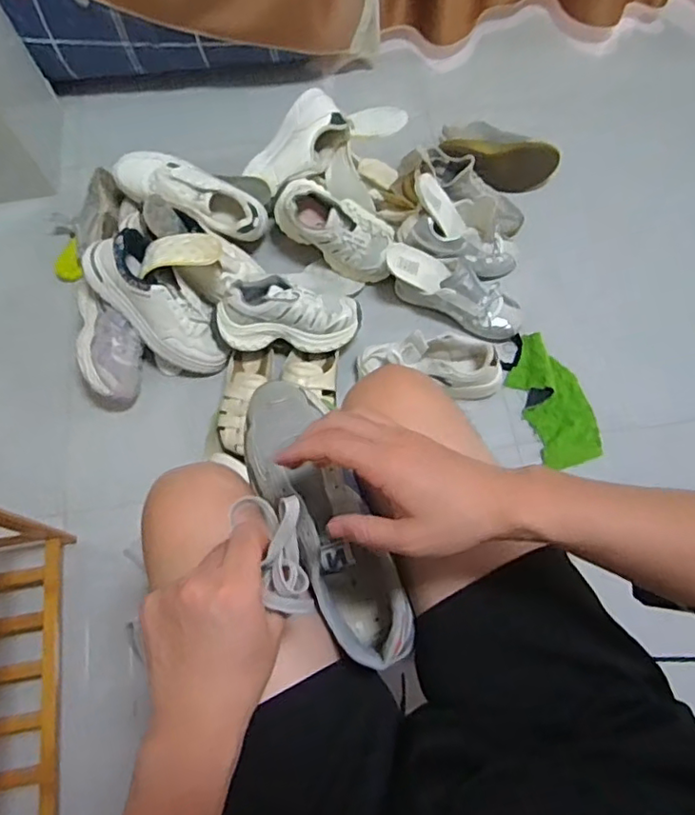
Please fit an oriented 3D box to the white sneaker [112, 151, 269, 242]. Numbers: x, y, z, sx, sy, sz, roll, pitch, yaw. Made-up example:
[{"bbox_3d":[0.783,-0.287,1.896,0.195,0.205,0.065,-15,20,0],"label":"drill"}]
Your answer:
[{"bbox_3d":[-0.299,-0.404,1.118,0.295,0.092,0.103,23,70,-2],"label":"white sneaker"}]

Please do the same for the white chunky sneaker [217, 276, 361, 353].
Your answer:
[{"bbox_3d":[-0.105,-0.167,1.055,0.245,0.099,0.112,0,68,3],"label":"white chunky sneaker"}]

